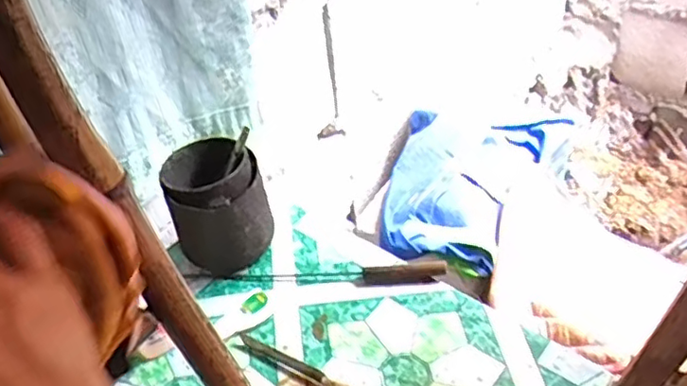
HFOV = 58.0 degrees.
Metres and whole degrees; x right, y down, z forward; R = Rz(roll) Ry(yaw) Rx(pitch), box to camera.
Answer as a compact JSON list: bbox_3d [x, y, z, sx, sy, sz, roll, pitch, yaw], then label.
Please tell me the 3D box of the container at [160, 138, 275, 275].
[{"bbox_3d":[-0.118,0.015,0.592,0.089,0.100,0.093,-4,41,4],"label":"container"}]

